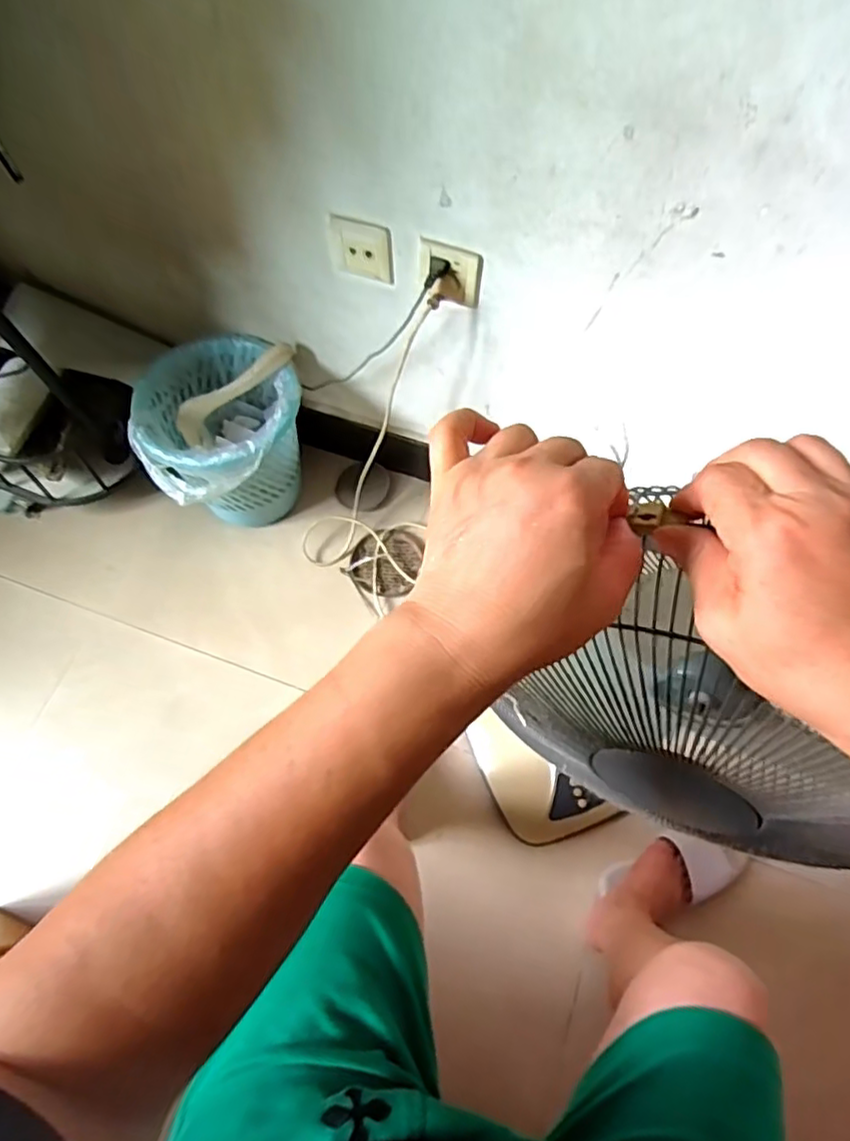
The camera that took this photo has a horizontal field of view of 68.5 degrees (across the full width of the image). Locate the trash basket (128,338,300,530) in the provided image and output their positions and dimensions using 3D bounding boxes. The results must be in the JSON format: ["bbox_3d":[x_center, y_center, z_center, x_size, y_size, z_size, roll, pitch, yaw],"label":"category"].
[{"bbox_3d":[-0.344,-0.228,1.143,0.271,0.276,0.263,0,65,0],"label":"trash basket"}]

